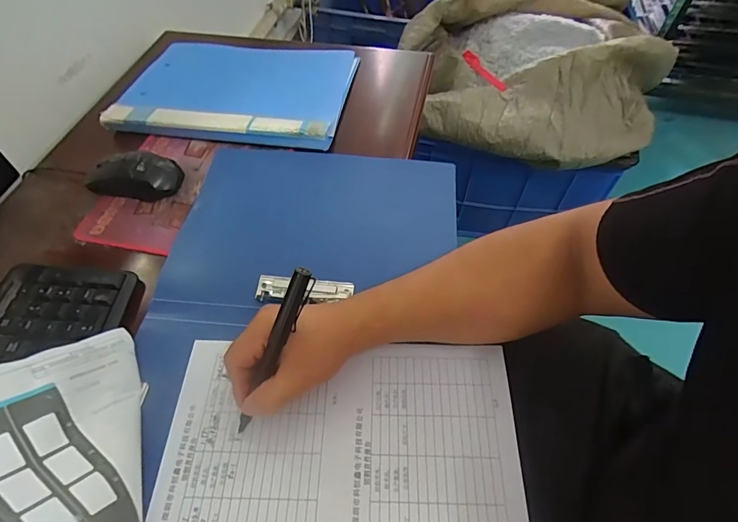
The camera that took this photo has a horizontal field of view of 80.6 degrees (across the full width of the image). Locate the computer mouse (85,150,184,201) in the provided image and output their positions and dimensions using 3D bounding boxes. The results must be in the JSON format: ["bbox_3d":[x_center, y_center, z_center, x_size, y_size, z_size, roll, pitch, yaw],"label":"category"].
[{"bbox_3d":[-0.290,-0.110,0.538,0.105,0.039,0.057,6,56,4],"label":"computer mouse"}]

